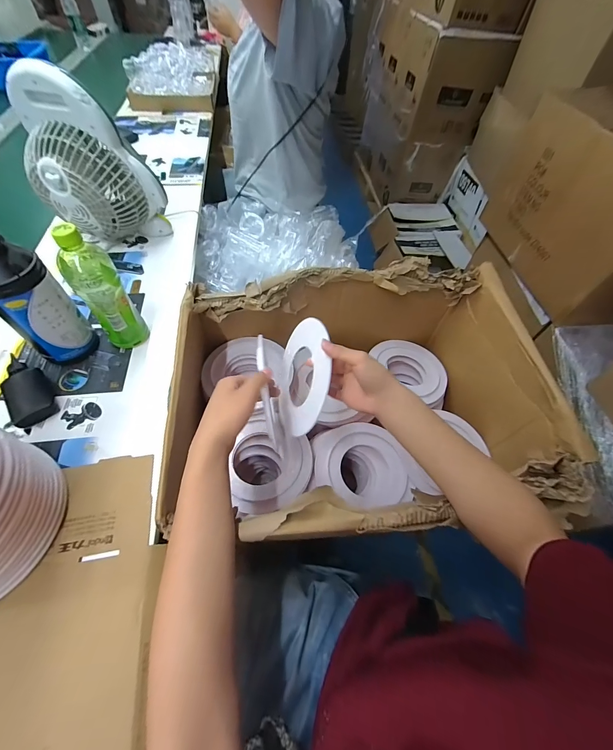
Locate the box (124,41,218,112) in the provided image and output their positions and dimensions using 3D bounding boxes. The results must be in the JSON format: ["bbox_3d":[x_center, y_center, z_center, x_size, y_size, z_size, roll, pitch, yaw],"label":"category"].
[{"bbox_3d":[-0.530,-1.229,1.265,0.315,0.123,0.497,-5,56,-7],"label":"box"}]

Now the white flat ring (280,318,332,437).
[{"bbox_3d":[-0.009,0.003,0.518,0.007,0.179,0.189,8,87,-25],"label":"white flat ring"}]

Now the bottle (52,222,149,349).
[{"bbox_3d":[-0.315,-0.126,0.481,0.064,0.208,0.062,-31,63,-22],"label":"bottle"}]

